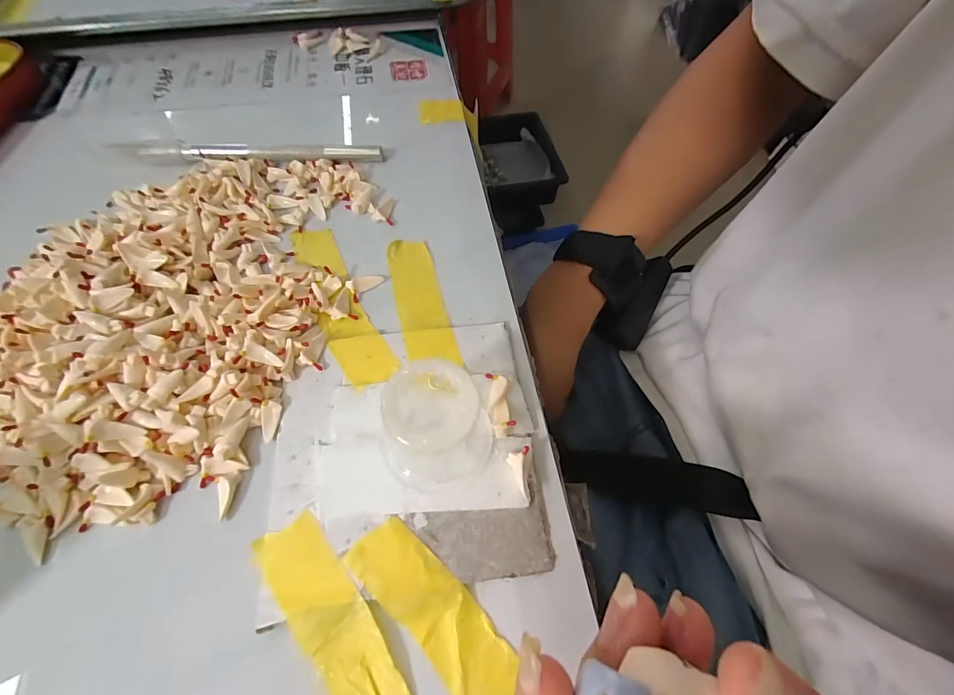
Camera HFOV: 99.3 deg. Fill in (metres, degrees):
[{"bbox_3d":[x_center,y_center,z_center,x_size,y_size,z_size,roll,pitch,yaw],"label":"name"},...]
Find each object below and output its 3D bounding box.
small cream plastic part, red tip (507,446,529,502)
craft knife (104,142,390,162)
[{"bbox_3d":[0.014,0.042,0.137,0.007,0.007,0.017,4,62,1],"label":"small cream plastic part, red tip"},{"bbox_3d":[-0.117,-0.102,0.211,0.132,0.008,0.009,-2,62,-2],"label":"craft knife"}]

